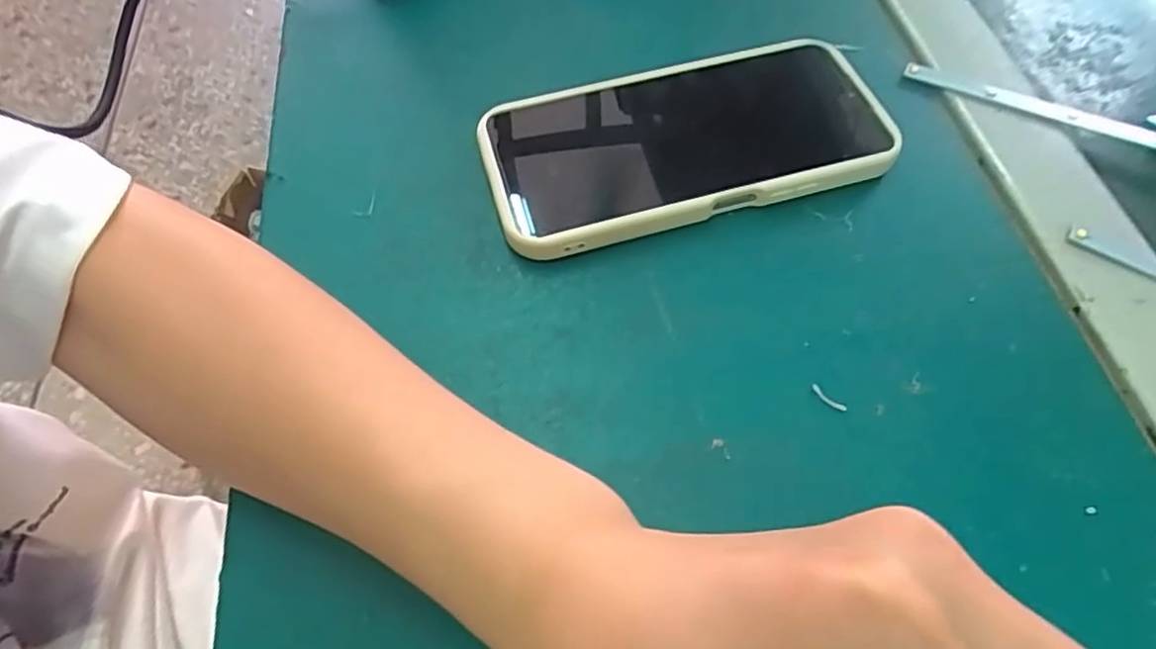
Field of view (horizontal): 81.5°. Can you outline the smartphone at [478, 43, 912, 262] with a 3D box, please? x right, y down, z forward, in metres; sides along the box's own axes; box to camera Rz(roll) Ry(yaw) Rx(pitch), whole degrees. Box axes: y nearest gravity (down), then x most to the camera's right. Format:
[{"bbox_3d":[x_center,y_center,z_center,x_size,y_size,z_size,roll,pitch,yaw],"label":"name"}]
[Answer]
[{"bbox_3d":[0.043,-0.077,0.280,0.161,0.015,0.078,-14,60,-8],"label":"smartphone"}]

